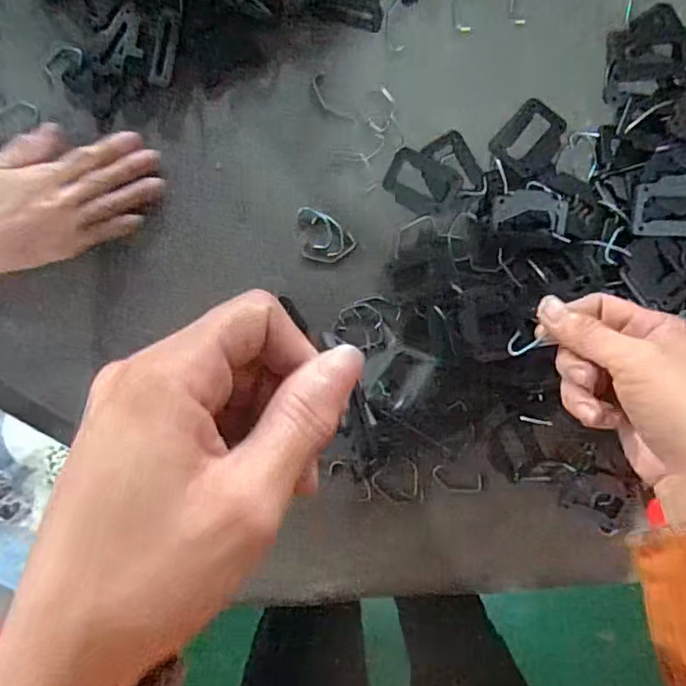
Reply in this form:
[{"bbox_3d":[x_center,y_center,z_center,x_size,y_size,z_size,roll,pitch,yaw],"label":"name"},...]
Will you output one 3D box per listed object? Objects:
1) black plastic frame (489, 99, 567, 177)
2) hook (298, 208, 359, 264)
[{"bbox_3d":[0.134,-0.147,0.405,0.041,0.004,0.049,41,94,0],"label":"black plastic frame"},{"bbox_3d":[-0.014,-0.078,0.421,0.046,0.004,0.035,19,92,3],"label":"hook"}]

